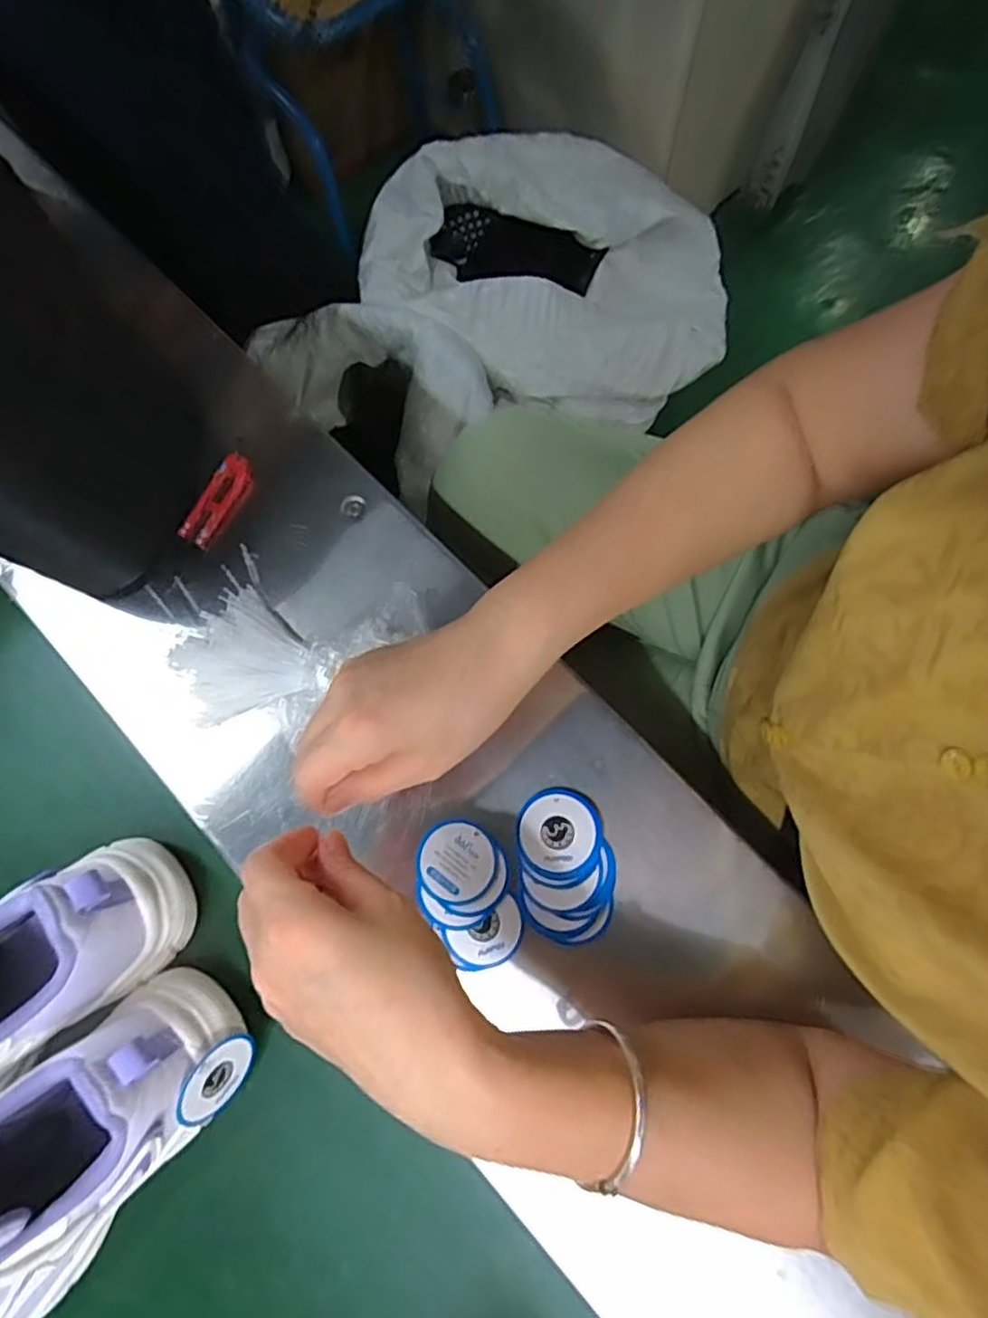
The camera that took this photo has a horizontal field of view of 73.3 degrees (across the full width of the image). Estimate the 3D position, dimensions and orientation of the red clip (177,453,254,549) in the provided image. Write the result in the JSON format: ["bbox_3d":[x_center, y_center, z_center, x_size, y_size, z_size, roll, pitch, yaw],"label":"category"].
[{"bbox_3d":[-0.191,-0.110,0.461,0.026,0.008,0.068,28,78,9],"label":"red clip"}]

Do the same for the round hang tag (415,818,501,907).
[{"bbox_3d":[-0.022,0.123,0.402,0.047,0.004,0.047,0,72,1],"label":"round hang tag"}]

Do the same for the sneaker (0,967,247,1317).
[{"bbox_3d":[-0.248,0.279,0.335,0.088,0.113,0.248,40,80,11],"label":"sneaker"}]

